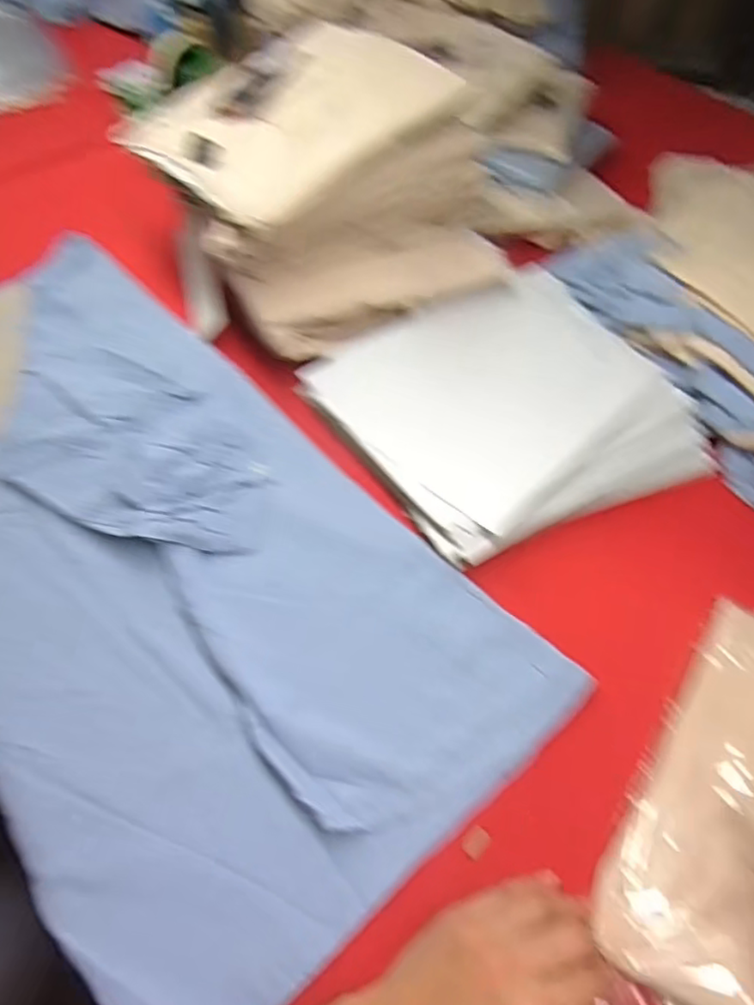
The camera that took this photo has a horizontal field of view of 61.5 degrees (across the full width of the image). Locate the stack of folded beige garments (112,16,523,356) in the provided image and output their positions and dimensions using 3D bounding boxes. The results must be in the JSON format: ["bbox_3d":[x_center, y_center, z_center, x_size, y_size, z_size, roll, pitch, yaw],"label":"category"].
[{"bbox_3d":[-0.052,-0.306,0.608,0.277,0.149,0.289,-27,61,-22],"label":"stack of folded beige garments"}]

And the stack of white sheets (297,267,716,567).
[{"bbox_3d":[0.120,-0.086,0.569,0.285,0.037,0.269,-26,61,-21],"label":"stack of white sheets"}]

